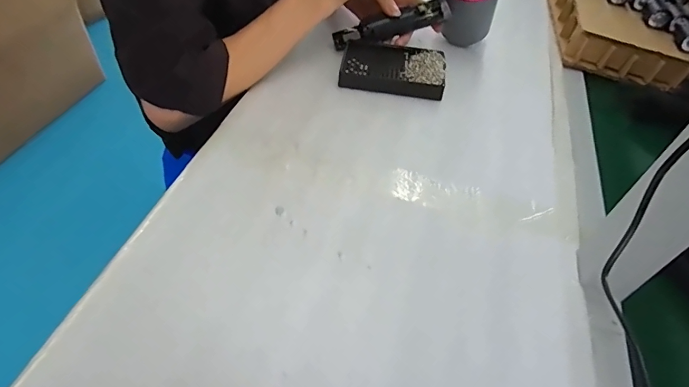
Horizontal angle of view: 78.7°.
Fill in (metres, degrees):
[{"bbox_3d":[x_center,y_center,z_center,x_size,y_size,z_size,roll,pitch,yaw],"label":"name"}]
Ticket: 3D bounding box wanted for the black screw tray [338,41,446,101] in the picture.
[{"bbox_3d":[0.068,-0.174,0.581,0.137,0.025,0.094,8,48,4],"label":"black screw tray"}]

